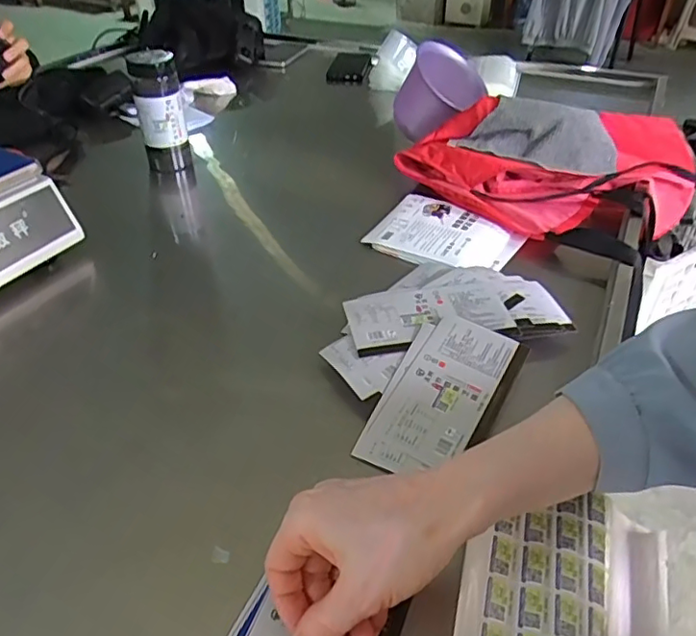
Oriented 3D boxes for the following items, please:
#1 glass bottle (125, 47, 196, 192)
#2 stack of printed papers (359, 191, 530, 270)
[{"bbox_3d":[-0.273,-0.290,0.850,0.067,0.194,0.065,-11,40,-14],"label":"glass bottle"},{"bbox_3d":[0.117,-0.100,0.701,0.161,0.022,0.128,23,44,25],"label":"stack of printed papers"}]

